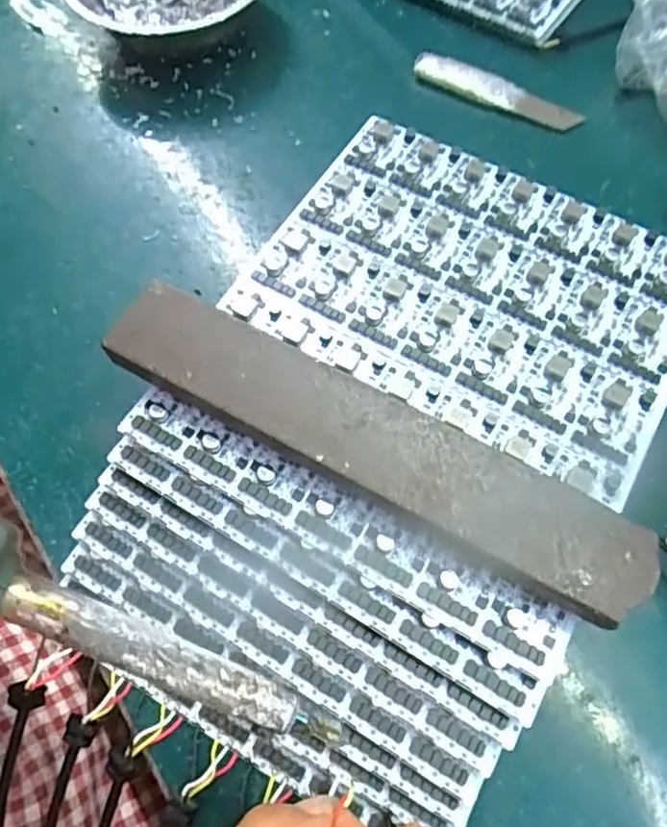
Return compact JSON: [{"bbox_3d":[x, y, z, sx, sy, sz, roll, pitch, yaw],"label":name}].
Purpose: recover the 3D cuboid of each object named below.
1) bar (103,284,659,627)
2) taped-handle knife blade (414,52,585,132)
[{"bbox_3d":[0.011,0.011,0.218,0.197,0.023,0.035,28,70,12],"label":"bar"},{"bbox_3d":[0.097,-0.193,0.362,0.100,0.013,0.020,22,69,11],"label":"taped-handle knife blade"}]

